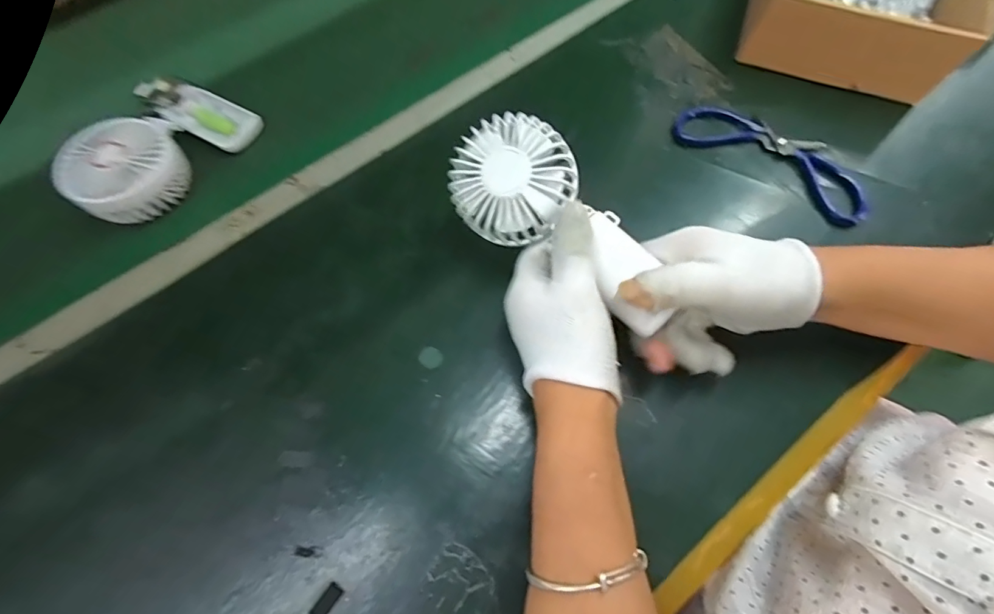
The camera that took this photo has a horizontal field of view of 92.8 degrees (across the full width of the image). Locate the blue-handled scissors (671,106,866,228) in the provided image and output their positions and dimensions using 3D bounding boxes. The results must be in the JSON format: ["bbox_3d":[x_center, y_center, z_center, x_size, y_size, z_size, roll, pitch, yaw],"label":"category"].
[{"bbox_3d":[0.245,-0.136,0.417,0.172,0.014,0.068,34,71,16],"label":"blue-handled scissors"}]

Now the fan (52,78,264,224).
[{"bbox_3d":[-0.305,-0.148,0.417,0.094,0.049,0.153,34,71,16],"label":"fan"}]

